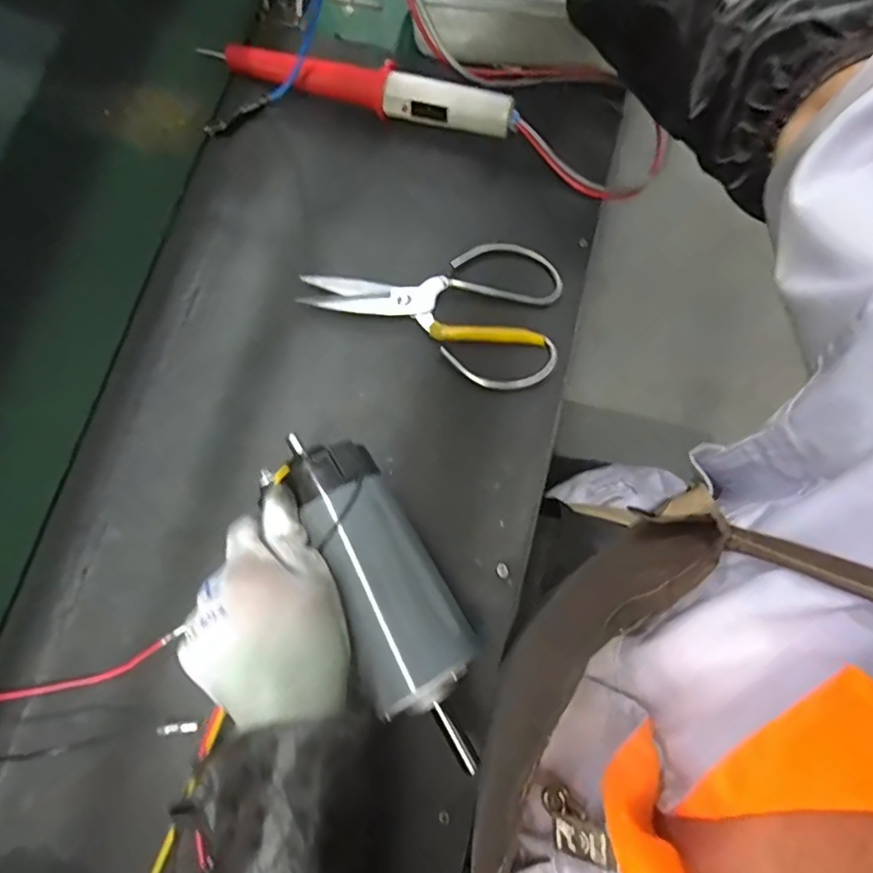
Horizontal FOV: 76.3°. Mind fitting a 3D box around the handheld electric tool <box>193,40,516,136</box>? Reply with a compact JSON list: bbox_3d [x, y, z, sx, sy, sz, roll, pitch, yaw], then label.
[{"bbox_3d":[-0.065,-0.295,0.466,0.261,0.031,0.028,20,76,2],"label":"handheld electric tool"}]

